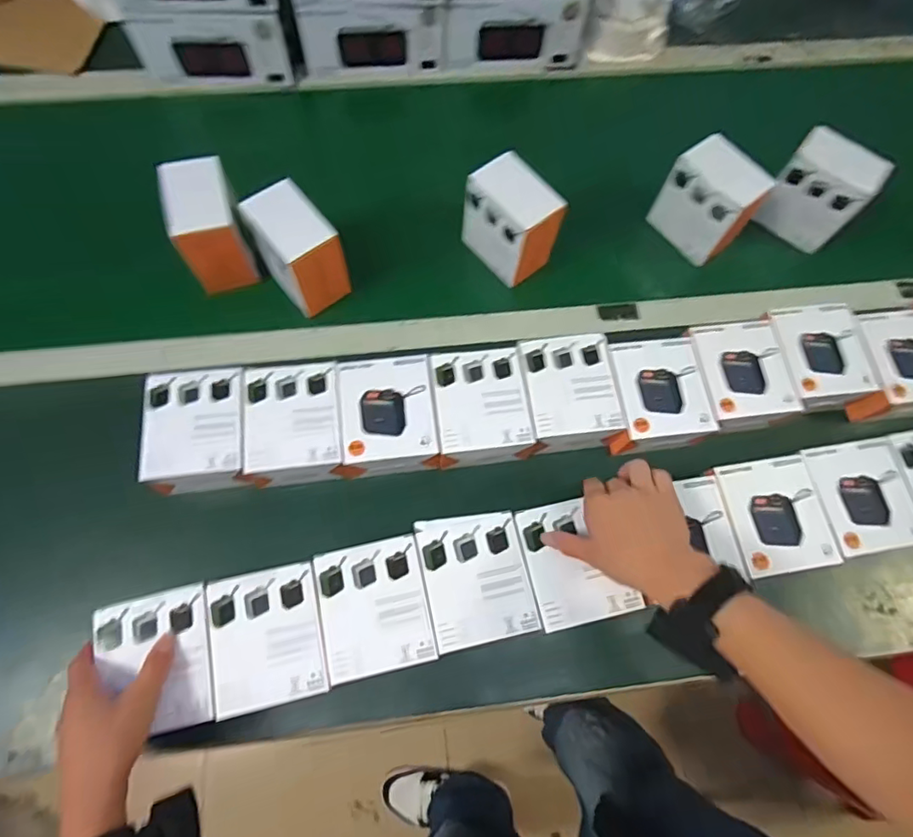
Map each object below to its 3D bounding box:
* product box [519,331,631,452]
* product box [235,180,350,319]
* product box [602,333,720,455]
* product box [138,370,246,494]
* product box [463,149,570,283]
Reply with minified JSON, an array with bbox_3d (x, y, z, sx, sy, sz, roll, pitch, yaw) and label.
[{"bbox_3d":[0.125,-0.027,0.616,0.103,0.048,0.123,-8,72,-4],"label":"product box"},{"bbox_3d":[-0.178,-0.189,0.638,0.075,0.097,0.112,-35,76,-12],"label":"product box"},{"bbox_3d":[0.216,-0.026,0.618,0.106,0.045,0.116,-9,72,-5],"label":"product box"},{"bbox_3d":[-0.259,0.013,0.587,0.114,0.059,0.119,-6,72,-3],"label":"product box"},{"bbox_3d":[0.067,-0.232,0.664,0.072,0.107,0.105,-39,77,-13],"label":"product box"}]

